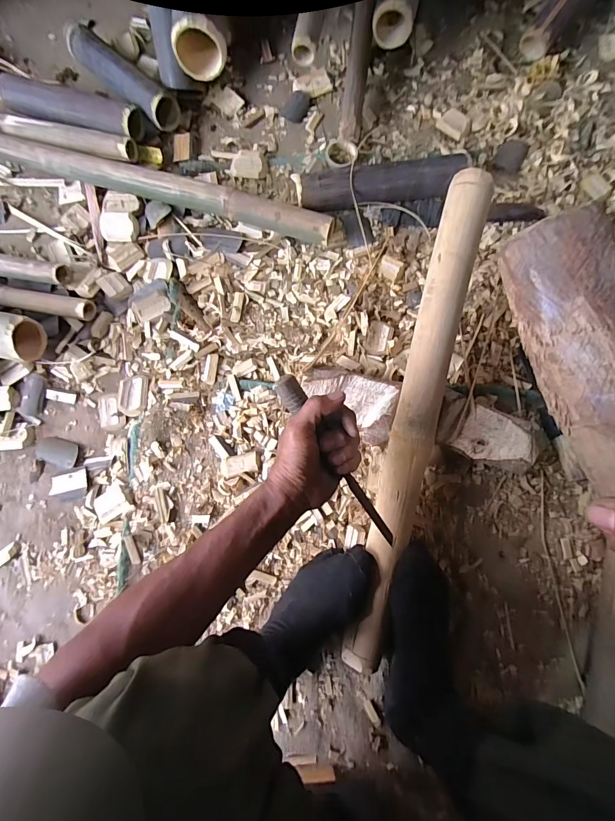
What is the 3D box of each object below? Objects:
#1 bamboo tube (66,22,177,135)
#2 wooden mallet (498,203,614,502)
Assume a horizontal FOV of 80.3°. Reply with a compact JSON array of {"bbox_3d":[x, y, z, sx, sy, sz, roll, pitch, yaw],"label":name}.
[{"bbox_3d":[-0.333,-0.594,0.654,0.244,0.062,0.054,42,87,8],"label":"bamboo tube"},{"bbox_3d":[0.189,-0.003,0.228,0.053,0.041,0.241,-20,87,1],"label":"wooden mallet"}]

